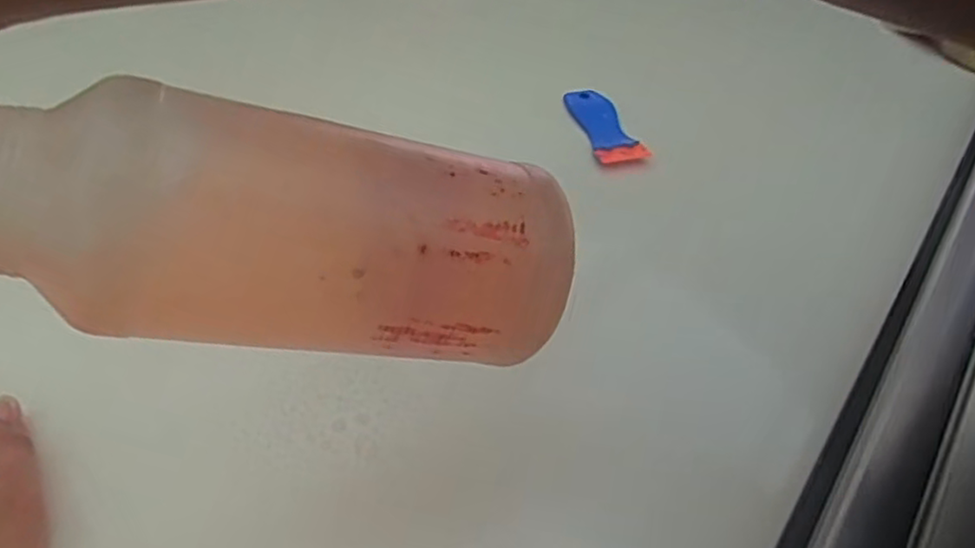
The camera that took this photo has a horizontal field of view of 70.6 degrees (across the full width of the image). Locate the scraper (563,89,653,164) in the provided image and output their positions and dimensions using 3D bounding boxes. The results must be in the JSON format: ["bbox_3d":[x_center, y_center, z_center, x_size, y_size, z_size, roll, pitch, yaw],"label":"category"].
[{"bbox_3d":[0.090,-0.115,0.535,0.040,0.009,0.087,-8,47,-12],"label":"scraper"}]

